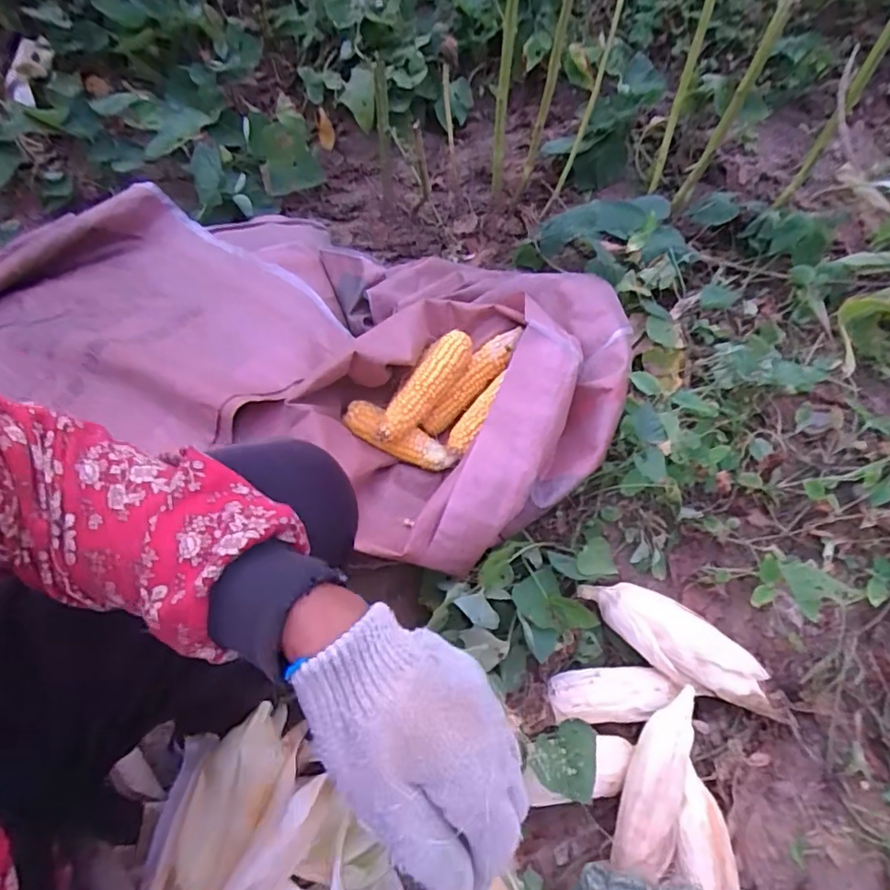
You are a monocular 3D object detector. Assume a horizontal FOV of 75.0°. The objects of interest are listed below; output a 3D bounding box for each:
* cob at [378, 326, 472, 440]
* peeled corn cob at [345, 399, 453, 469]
[{"bbox_3d":[-0.024,-0.083,0.760,0.045,0.040,0.190,30,60,15],"label":"cob"},{"bbox_3d":[-0.061,-0.015,0.760,0.158,0.049,0.053,20,58,9],"label":"peeled corn cob"}]

